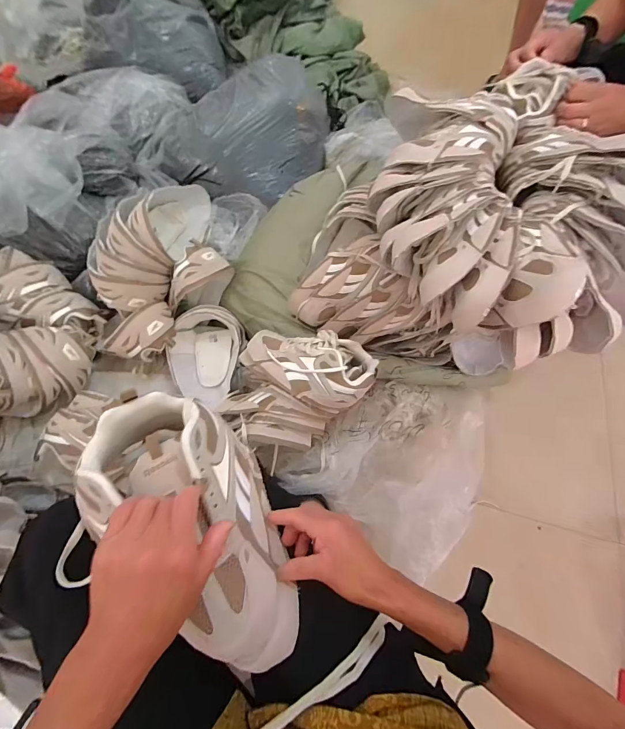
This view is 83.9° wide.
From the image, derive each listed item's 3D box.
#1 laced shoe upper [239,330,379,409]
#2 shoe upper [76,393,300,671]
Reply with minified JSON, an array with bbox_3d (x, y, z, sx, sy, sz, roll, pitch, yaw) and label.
[{"bbox_3d":[-0.012,-0.004,0.628,0.241,0.083,0.129,18,67,5],"label":"laced shoe upper"},{"bbox_3d":[-0.113,0.159,0.335,0.139,0.093,0.268,-34,85,-16],"label":"shoe upper"}]

